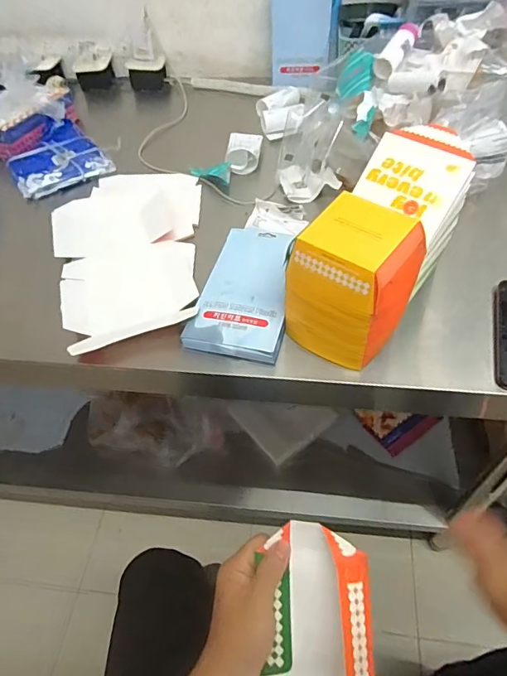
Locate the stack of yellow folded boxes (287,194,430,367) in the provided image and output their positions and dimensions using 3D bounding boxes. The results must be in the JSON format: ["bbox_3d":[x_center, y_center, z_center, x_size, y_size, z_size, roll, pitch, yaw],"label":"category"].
[{"bbox_3d":[0.107,-0.057,0.514,0.114,0.143,0.115,32,61,26],"label":"stack of yellow folded boxes"}]

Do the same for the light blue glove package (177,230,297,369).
[{"bbox_3d":[-0.006,-0.065,0.605,0.114,0.018,0.211,9,53,12],"label":"light blue glove package"}]

